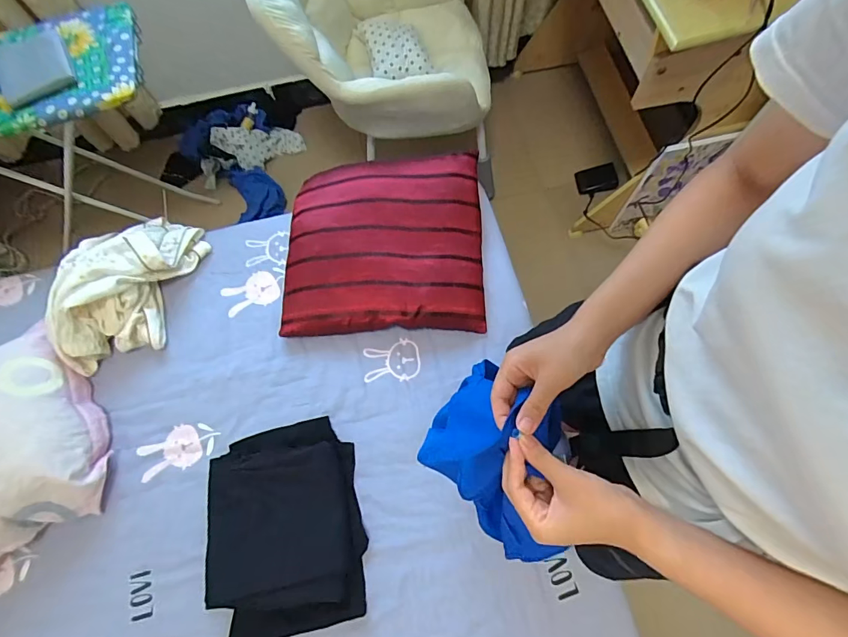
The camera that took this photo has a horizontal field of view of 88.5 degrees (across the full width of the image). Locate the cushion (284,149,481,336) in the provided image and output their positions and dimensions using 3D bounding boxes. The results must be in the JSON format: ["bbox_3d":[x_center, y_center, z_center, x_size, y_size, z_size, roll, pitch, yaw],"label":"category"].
[{"bbox_3d":[-0.085,-0.167,0.958,0.413,0.086,0.391,-1,70,1],"label":"cushion"}]

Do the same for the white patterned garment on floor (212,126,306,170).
[{"bbox_3d":[-0.586,-0.626,1.565,0.306,0.108,0.115,-16,68,-32],"label":"white patterned garment on floor"}]

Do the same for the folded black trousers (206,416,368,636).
[{"bbox_3d":[-0.242,0.363,0.772,0.244,0.098,0.345,-12,70,-3],"label":"folded black trousers"}]

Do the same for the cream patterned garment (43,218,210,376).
[{"bbox_3d":[-0.634,-0.068,0.914,0.198,0.135,0.350,13,71,7],"label":"cream patterned garment"}]

